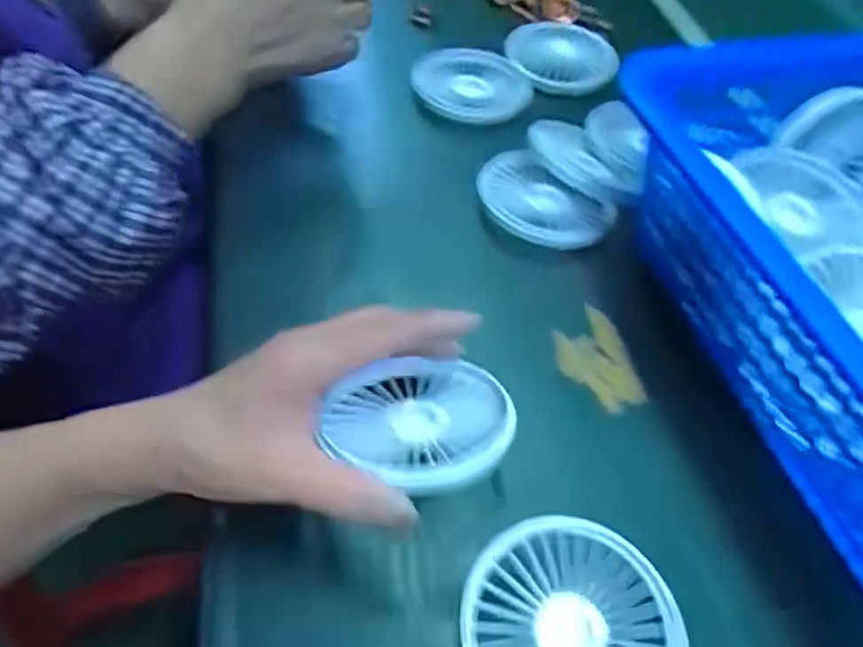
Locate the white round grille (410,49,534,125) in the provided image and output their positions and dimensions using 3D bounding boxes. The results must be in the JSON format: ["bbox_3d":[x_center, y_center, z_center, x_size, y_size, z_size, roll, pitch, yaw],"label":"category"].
[{"bbox_3d":[0.033,-0.194,0.544,0.098,0.024,0.107,9,46,-9],"label":"white round grille"}]

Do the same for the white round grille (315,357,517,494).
[{"bbox_3d":[-0.006,0.044,0.306,0.082,0.013,0.084,-3,26,1],"label":"white round grille"}]

